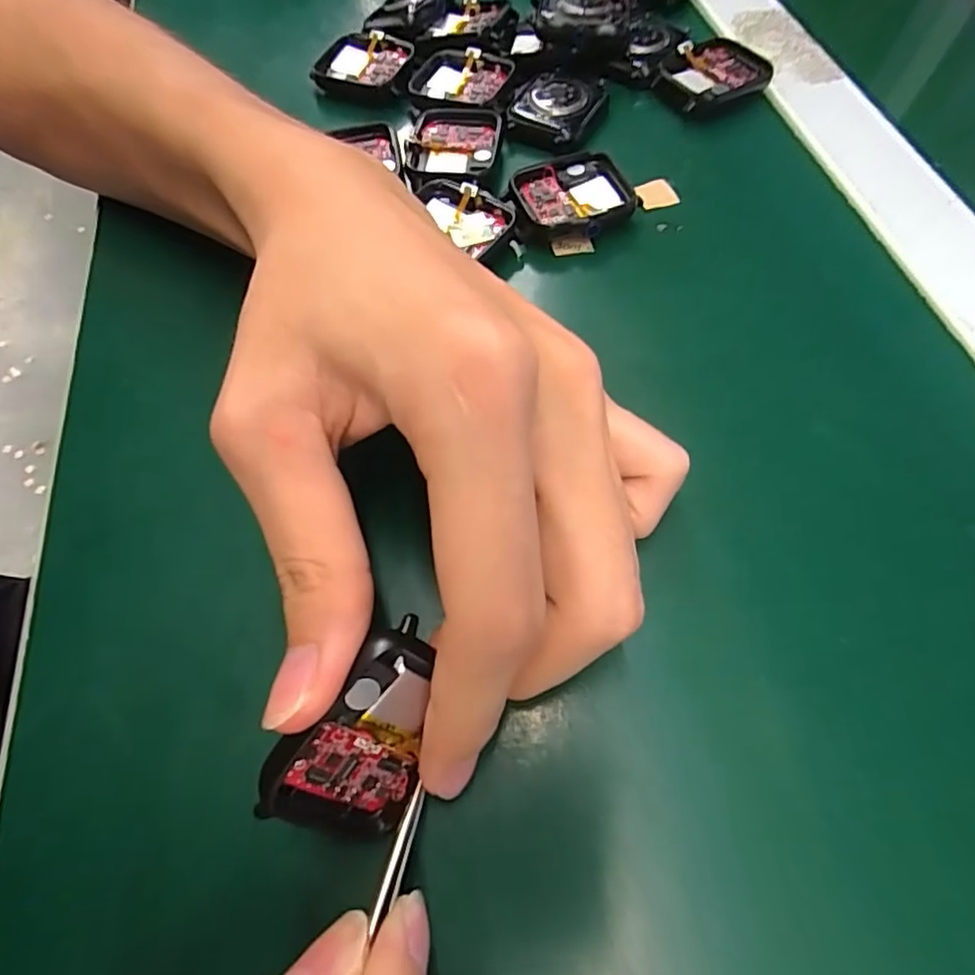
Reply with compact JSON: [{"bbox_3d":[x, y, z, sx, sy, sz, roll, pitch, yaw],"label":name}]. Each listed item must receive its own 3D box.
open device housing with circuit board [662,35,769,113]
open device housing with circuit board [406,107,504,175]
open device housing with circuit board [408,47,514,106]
[{"bbox_3d":[0.101,-0.183,0.253,0.046,0.011,0.037,-26,64,-11],"label":"open device housing with circuit board"},{"bbox_3d":[-0.014,-0.145,0.238,0.036,0.008,0.035,8,63,6],"label":"open device housing with circuit board"},{"bbox_3d":[-0.011,-0.181,0.255,0.042,0.010,0.034,17,64,11],"label":"open device housing with circuit board"}]

